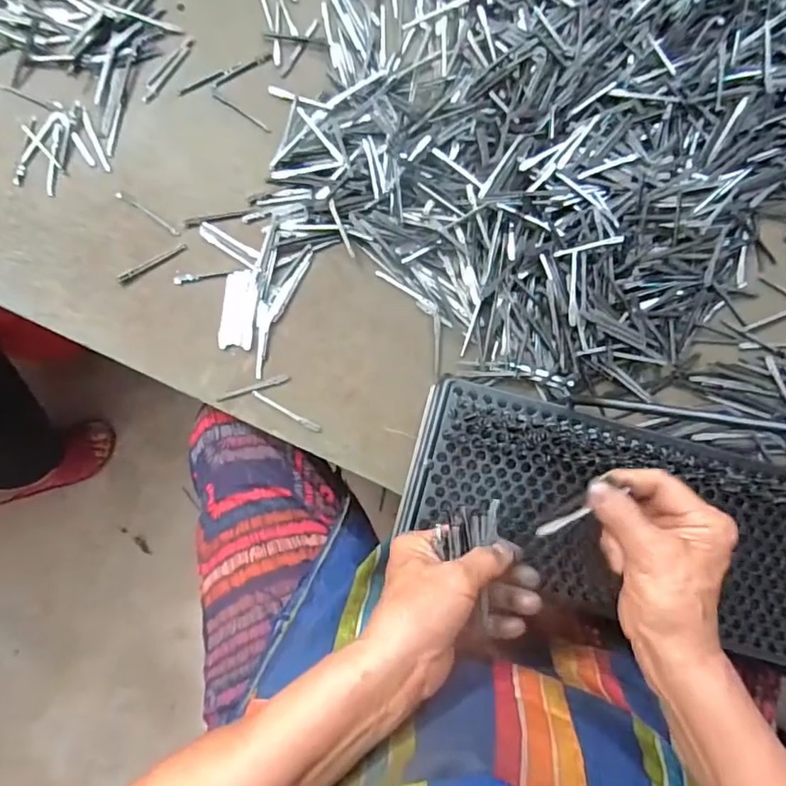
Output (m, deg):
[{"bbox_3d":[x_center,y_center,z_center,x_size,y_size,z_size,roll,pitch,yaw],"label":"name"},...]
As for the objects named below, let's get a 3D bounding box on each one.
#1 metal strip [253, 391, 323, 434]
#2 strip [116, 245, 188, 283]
[{"bbox_3d":[-0.095,0.017,0.484,0.070,0.004,0.007,28,83,0],"label":"metal strip"},{"bbox_3d":[-0.219,-0.119,0.493,0.065,0.005,0.008,-31,86,-6],"label":"strip"}]

